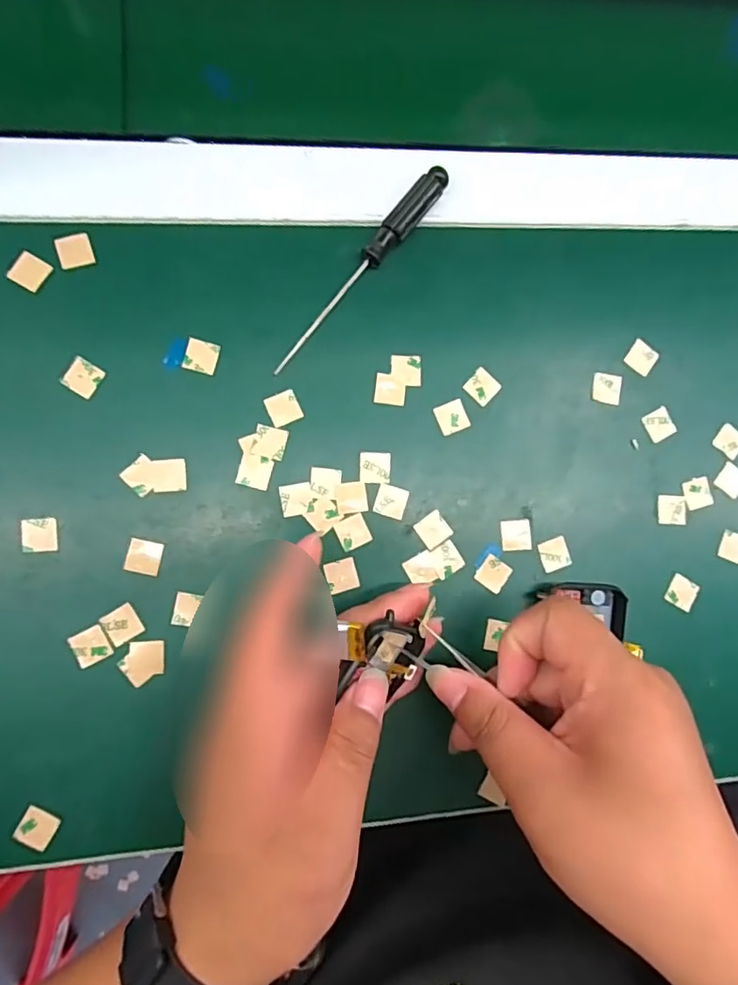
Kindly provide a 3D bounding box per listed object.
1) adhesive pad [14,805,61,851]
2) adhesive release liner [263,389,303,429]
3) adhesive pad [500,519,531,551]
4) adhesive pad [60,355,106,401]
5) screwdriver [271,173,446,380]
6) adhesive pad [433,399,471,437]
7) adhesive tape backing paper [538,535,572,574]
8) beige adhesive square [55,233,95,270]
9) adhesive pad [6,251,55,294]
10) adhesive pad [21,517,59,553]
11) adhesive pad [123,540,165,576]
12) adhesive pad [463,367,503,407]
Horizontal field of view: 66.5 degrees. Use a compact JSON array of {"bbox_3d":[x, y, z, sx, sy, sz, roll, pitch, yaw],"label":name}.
[{"bbox_3d":[-0.148,0.150,0.250,0.015,0.004,0.014,28,83,-4],"label":"adhesive pad"},{"bbox_3d":[-0.042,-0.042,0.277,0.015,0.004,0.016,-26,89,-8],"label":"adhesive release liner"},{"bbox_3d":[0.076,0.022,0.287,0.015,0.004,0.016,-2,86,-7],"label":"adhesive pad"},{"bbox_3d":[-0.136,-0.055,0.267,0.015,0.004,0.016,31,83,-4],"label":"adhesive pad"},{"bbox_3d":[-0.005,-0.112,0.281,0.014,0.012,0.130,40,82,-3],"label":"screwdriver"},{"bbox_3d":[0.043,-0.039,0.288,0.016,0.004,0.015,-23,89,-8],"label":"adhesive pad"},{"bbox_3d":[0.096,0.032,0.289,0.016,0.004,0.016,-19,88,-8],"label":"adhesive tape backing paper"},{"bbox_3d":[-0.142,-0.116,0.271,0.016,0.004,0.015,-21,88,-8],"label":"beige adhesive square"},{"bbox_3d":[-0.161,-0.105,0.266,0.014,0.004,0.016,29,83,-4],"label":"adhesive pad"},{"bbox_3d":[-0.153,0.020,0.260,0.015,0.004,0.015,-3,86,-7],"label":"adhesive pad"},{"bbox_3d":[-0.106,0.030,0.264,0.015,0.004,0.016,13,84,-6],"label":"adhesive pad"},{"bbox_3d":[0.059,-0.055,0.291,0.016,0.004,0.016,43,82,-2],"label":"adhesive pad"}]

